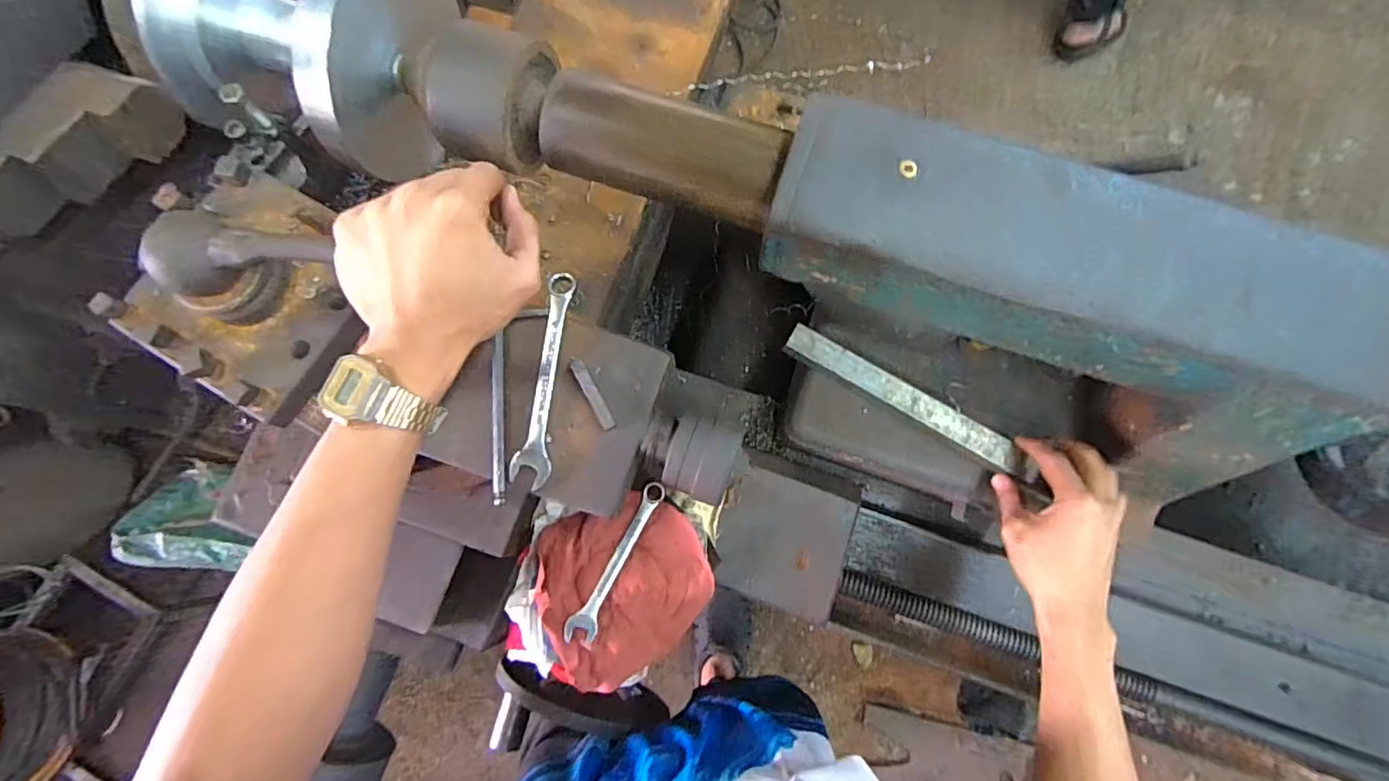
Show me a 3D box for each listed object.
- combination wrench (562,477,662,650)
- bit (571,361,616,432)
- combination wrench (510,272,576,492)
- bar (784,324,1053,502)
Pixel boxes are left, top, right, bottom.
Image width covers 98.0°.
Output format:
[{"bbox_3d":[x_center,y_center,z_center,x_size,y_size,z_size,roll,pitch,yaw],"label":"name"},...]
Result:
[{"bbox_3d":[-0.071,0.159,0.564,0.026,0.015,0.158,27,79,7],"label":"combination wrench"},{"bbox_3d":[-0.078,0.002,0.460,0.012,0.006,0.060,-29,79,-5],"label":"bit"},{"bbox_3d":[-0.117,-0.011,0.469,0.030,0.010,0.168,4,78,2],"label":"combination wrench"},{"bbox_3d":[0.194,0.013,0.536,0.244,0.013,0.029,32,80,9],"label":"bar"}]

